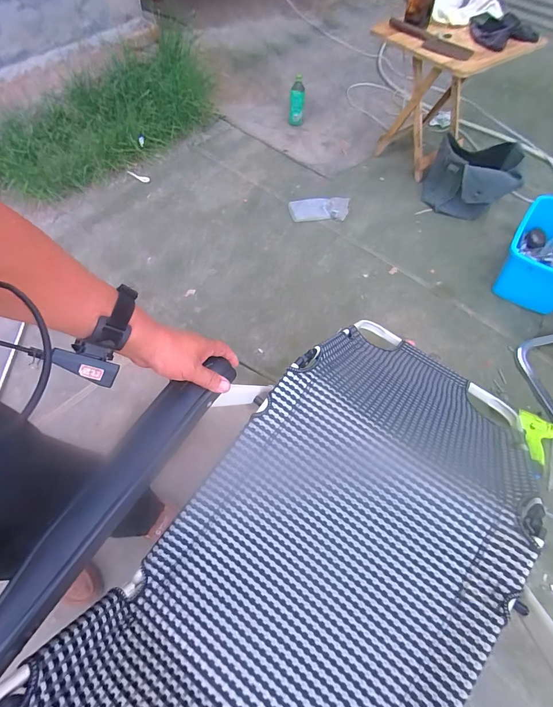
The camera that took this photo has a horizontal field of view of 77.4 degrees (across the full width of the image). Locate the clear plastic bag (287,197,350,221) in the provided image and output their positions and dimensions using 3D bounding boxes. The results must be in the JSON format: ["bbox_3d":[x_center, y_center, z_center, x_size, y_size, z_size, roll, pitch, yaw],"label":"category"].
[{"bbox_3d":[0.189,-0.634,1.520,0.254,0.030,0.122,-5,62,0],"label":"clear plastic bag"}]

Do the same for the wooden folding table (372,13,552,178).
[{"bbox_3d":[0.647,-1.054,1.453,0.411,0.489,0.437,-20,63,-13],"label":"wooden folding table"}]

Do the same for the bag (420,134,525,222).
[{"bbox_3d":[0.801,-0.729,1.427,0.321,0.229,0.250,17,61,8],"label":"bag"}]

